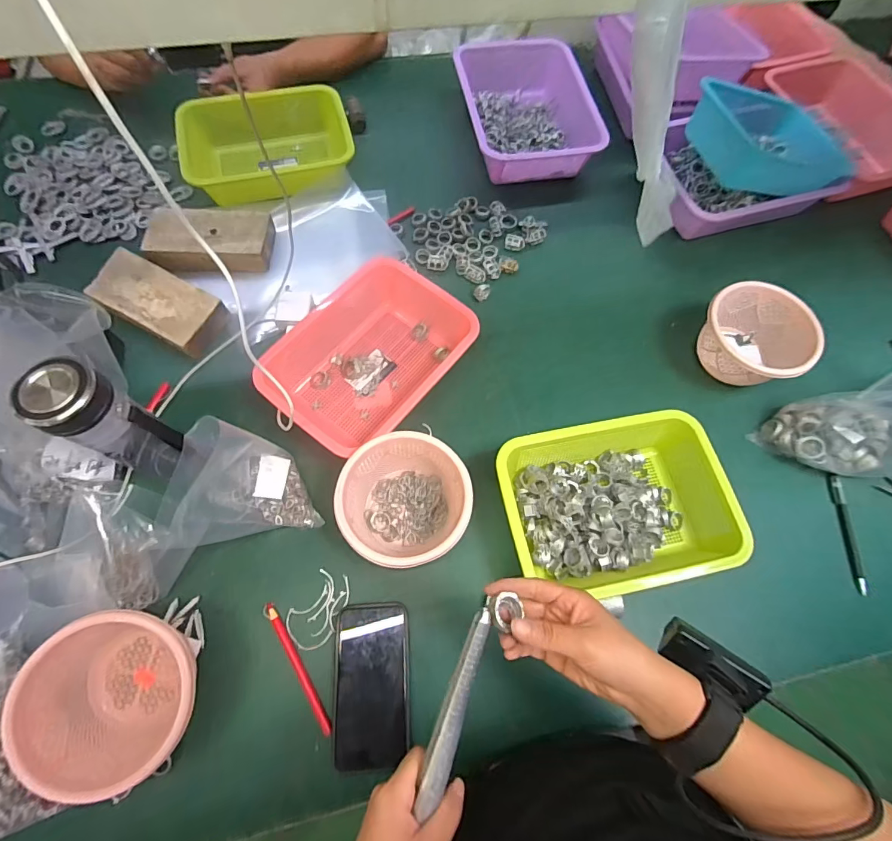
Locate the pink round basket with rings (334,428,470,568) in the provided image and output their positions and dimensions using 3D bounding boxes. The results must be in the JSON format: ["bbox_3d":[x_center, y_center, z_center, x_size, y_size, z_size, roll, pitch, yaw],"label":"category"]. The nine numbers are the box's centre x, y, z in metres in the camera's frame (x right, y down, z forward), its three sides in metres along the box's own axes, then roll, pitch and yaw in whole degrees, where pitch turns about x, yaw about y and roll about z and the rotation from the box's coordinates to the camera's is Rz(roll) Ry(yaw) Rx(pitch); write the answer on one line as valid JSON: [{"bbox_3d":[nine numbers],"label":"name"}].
[{"bbox_3d":[-0.050,0.095,0.535,0.143,0.092,0.137,1,68,-2],"label":"pink round basket with rings"}]

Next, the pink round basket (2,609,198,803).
[{"bbox_3d":[-0.312,0.265,0.427,0.142,0.105,0.143,1,68,-2],"label":"pink round basket"}]

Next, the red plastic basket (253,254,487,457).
[{"bbox_3d":[-0.107,-0.087,0.616,0.204,0.078,0.268,35,71,11],"label":"red plastic basket"}]

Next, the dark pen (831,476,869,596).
[{"bbox_3d":[0.528,0.148,0.577,0.015,0.013,0.148,3,68,-2],"label":"dark pen"}]

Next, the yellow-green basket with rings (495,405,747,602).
[{"bbox_3d":[0.201,0.103,0.550,0.262,0.080,0.199,-10,69,-7],"label":"yellow-green basket with rings"}]

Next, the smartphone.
[{"bbox_3d":[-0.081,0.286,0.482,0.080,0.009,0.154,-3,68,-4],"label":"smartphone"}]

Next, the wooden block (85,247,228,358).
[{"bbox_3d":[-0.417,-0.169,0.639,0.184,0.036,0.092,26,69,8],"label":"wooden block"}]

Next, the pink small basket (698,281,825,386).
[{"bbox_3d":[0.438,-0.117,0.637,0.135,0.088,0.144,1,68,-2],"label":"pink small basket"}]

